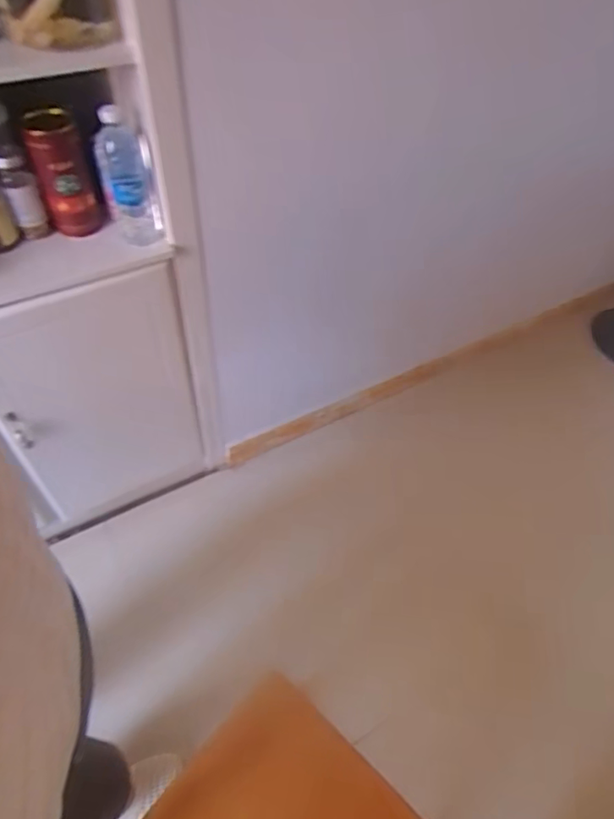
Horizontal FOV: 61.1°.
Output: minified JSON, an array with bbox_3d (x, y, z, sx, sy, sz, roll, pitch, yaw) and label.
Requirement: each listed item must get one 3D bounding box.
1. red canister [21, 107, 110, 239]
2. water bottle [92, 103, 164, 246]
[{"bbox_3d":[-0.412,-0.392,0.895,0.095,0.195,0.078,-21,56,-18],"label":"red canister"},{"bbox_3d":[-0.304,-0.389,0.886,0.087,0.218,0.092,-16,55,-15],"label":"water bottle"}]

